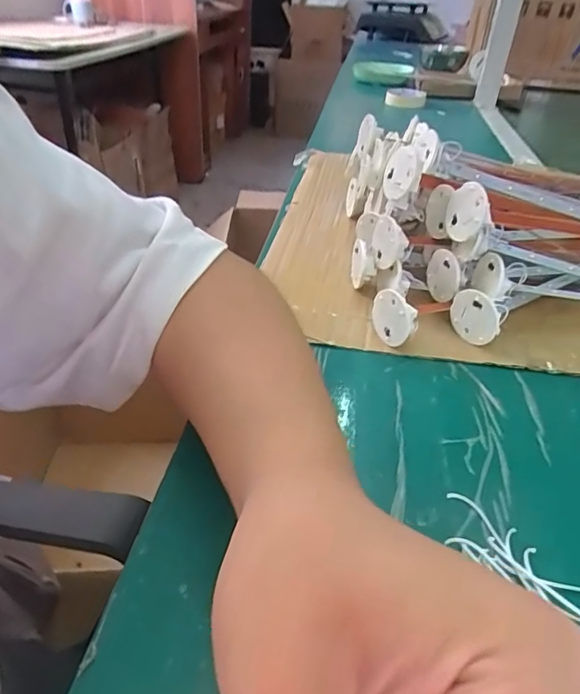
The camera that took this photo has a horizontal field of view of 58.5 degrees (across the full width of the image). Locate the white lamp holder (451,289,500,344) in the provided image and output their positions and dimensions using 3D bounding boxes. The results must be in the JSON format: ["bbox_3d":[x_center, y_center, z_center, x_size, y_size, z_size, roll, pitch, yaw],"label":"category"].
[{"bbox_3d":[0.127,-0.022,0.360,0.035,0.037,0.010,27,43,30],"label":"white lamp holder"}]

